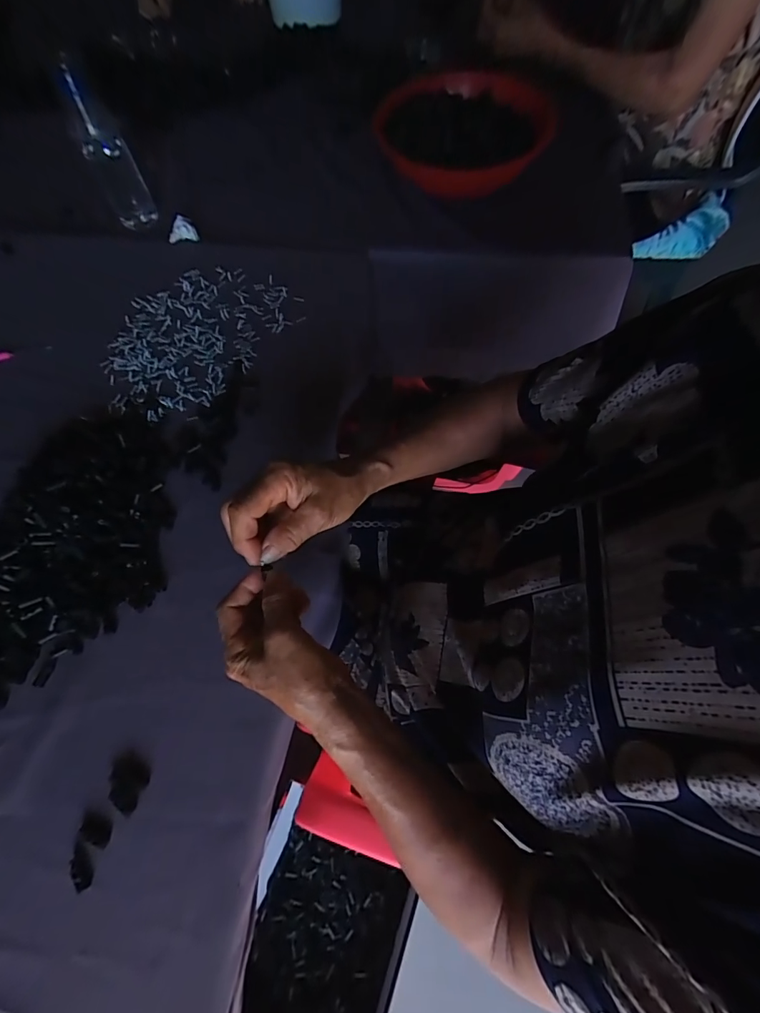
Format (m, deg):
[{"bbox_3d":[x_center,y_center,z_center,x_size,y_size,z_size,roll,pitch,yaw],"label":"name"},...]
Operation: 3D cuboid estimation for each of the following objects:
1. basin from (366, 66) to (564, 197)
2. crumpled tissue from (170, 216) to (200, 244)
[{"bbox_3d":[0.124,-0.541,0.627,0.256,0.088,0.256,4,66,5],"label":"basin"},{"bbox_3d":[-0.287,-0.397,0.614,0.039,0.015,0.036,-29,67,-9],"label":"crumpled tissue"}]

